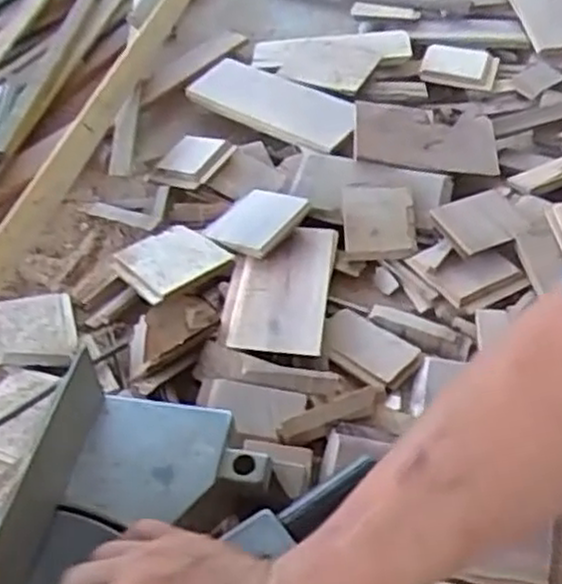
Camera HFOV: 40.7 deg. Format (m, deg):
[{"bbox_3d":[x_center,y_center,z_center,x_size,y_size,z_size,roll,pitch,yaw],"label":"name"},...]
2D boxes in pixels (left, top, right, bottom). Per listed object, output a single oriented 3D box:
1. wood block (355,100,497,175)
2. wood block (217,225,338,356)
[{"bbox_3d":[0.170,-0.186,0.894,0.169,0.013,0.125,7,48,-5],"label":"wood block"},{"bbox_3d":[-0.001,-0.011,0.743,0.099,0.011,0.175,6,46,6],"label":"wood block"}]

